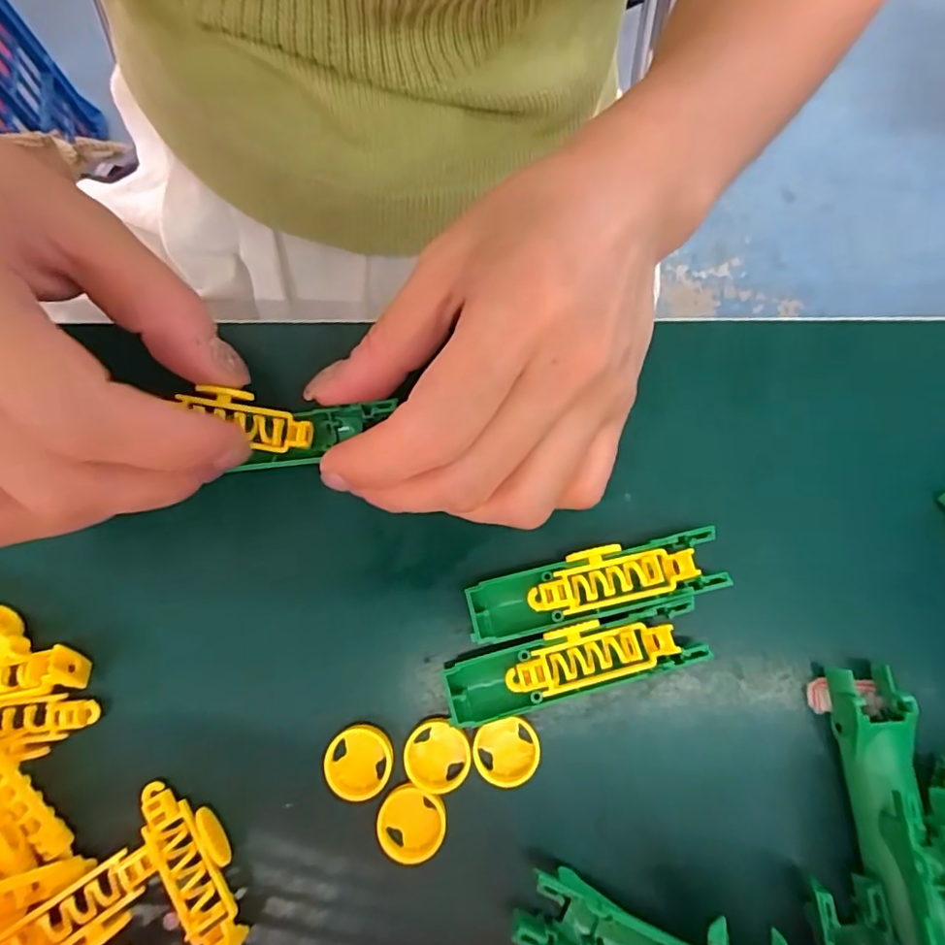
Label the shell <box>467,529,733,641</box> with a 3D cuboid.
[{"bbox_3d":[0.036,0.033,0.173,0.075,0.018,0.019,-13,79,-1],"label":"shell"}]

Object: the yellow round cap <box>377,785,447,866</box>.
[{"bbox_3d":[-0.018,0.101,0.165,0.019,0.005,0.019,0,79,1],"label":"yellow round cap"}]

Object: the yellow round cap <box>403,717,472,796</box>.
[{"bbox_3d":[-0.010,0.083,0.169,0.019,0.005,0.020,0,79,1],"label":"yellow round cap"}]

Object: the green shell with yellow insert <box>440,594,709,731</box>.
[{"bbox_3d":[0.029,0.055,0.168,0.076,0.016,0.019,-16,79,-2],"label":"green shell with yellow insert"}]

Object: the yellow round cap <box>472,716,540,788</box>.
[{"bbox_3d":[0.010,0.082,0.169,0.019,0.006,0.017,-21,79,-3],"label":"yellow round cap"}]

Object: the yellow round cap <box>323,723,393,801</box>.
[{"bbox_3d":[-0.033,0.085,0.168,0.019,0.005,0.019,0,79,1],"label":"yellow round cap"}]

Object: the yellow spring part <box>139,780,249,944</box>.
[{"bbox_3d":[-0.079,0.109,0.159,0.018,0.010,0.048,-37,80,-6],"label":"yellow spring part"}]

